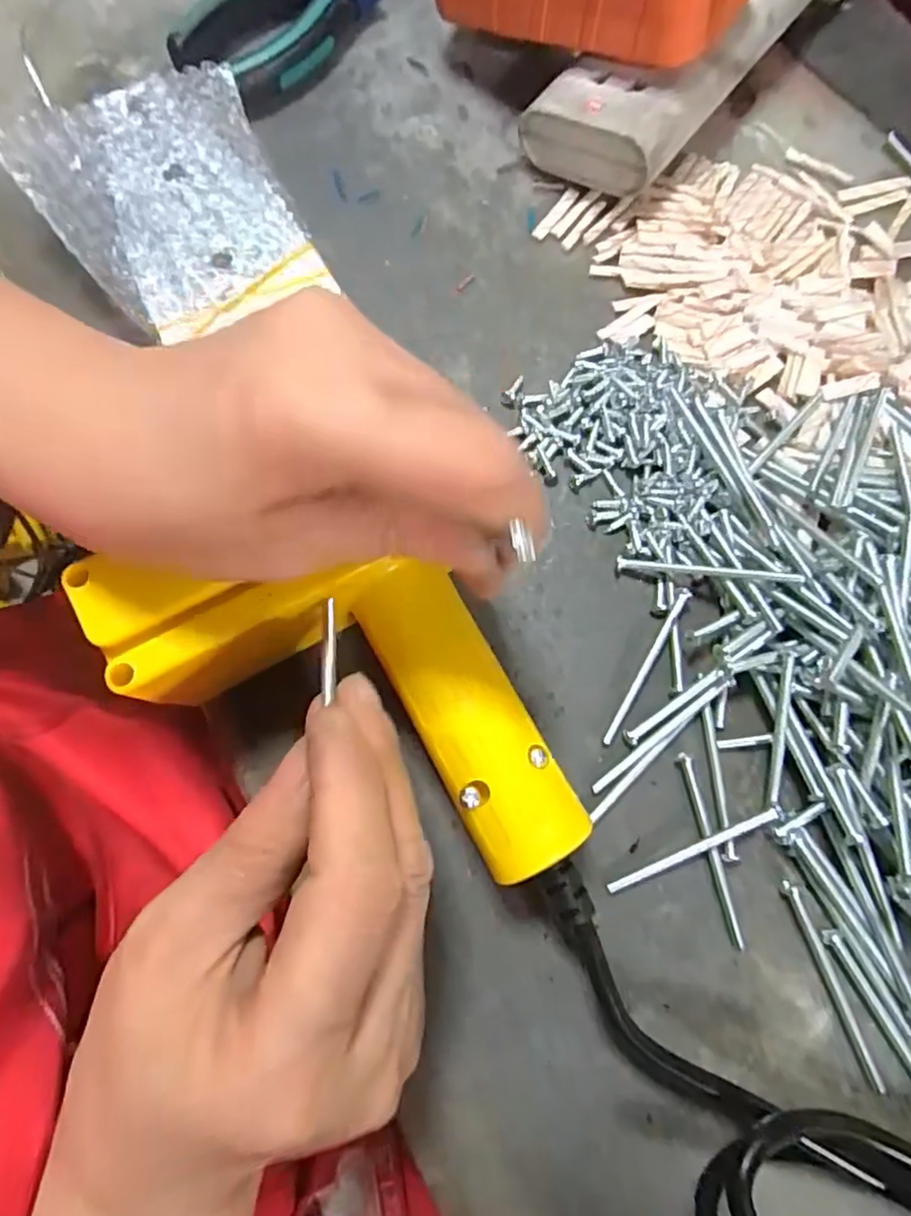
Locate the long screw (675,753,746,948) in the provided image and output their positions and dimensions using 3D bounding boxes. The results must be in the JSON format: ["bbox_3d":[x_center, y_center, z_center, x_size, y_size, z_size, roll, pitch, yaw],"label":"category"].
[{"bbox_3d":[0.085,0.080,0.211,0.004,0.005,0.062,-13,77,-2],"label":"long screw"}]

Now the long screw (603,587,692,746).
[{"bbox_3d":[0.067,0.020,0.224,0.005,0.006,0.062,31,79,8],"label":"long screw"}]

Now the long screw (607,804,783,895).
[{"bbox_3d":[0.079,0.080,0.208,0.061,0.010,0.004,-23,77,-5],"label":"long screw"}]

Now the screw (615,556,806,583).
[{"bbox_3d":[0.088,-0.013,0.225,0.061,0.006,0.004,6,76,22],"label":"screw"}]

